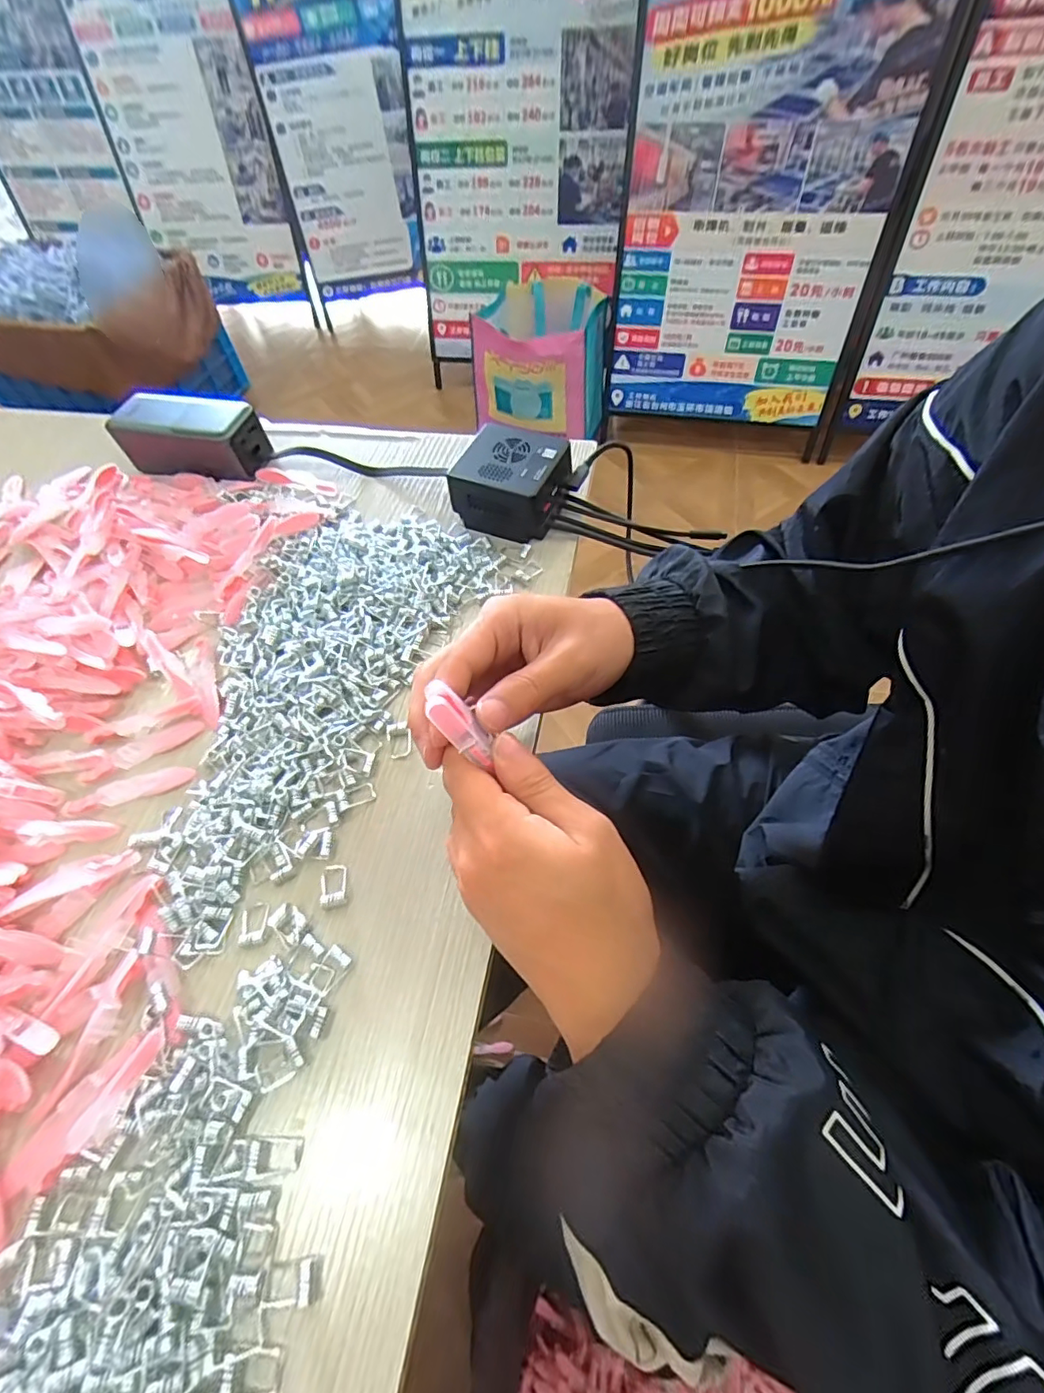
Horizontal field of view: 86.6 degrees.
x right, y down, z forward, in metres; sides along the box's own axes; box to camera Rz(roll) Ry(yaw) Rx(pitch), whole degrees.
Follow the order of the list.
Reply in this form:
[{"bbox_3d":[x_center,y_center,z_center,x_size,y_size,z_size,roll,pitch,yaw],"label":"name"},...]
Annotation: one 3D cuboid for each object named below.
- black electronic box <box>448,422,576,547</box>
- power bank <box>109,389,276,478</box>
[{"bbox_3d":[-0.009,-0.173,0.449,0.078,0.049,0.073,17,62,14],"label":"black electronic box"},{"bbox_3d":[-0.307,-0.240,0.510,0.141,0.042,0.061,14,61,12],"label":"power bank"}]

